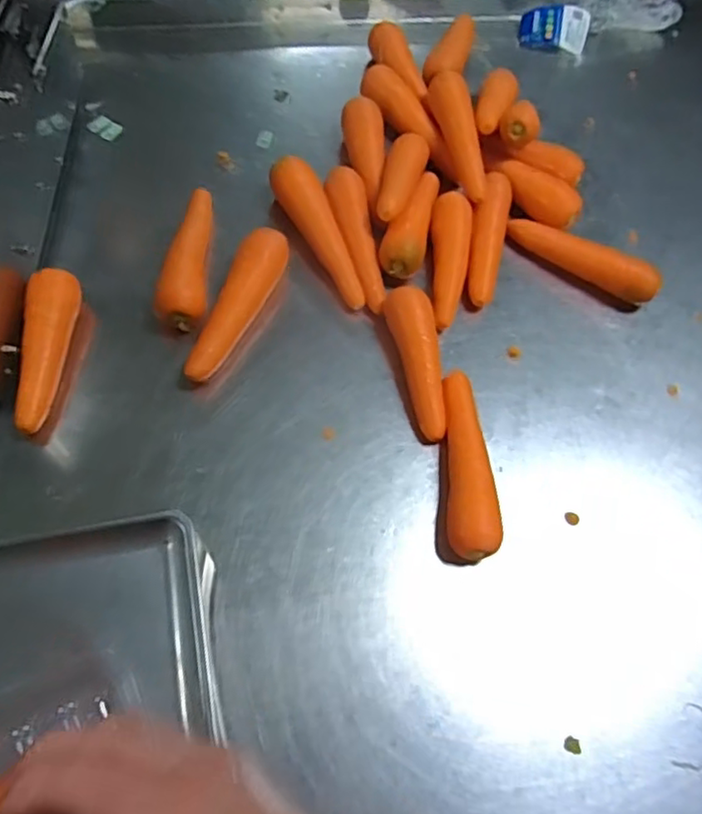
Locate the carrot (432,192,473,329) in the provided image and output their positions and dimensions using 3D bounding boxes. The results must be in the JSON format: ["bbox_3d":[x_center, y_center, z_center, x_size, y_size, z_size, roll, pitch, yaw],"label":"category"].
[{"bbox_3d":[0.106,-0.156,0.676,0.044,0.040,0.163,7,63,-3],"label":"carrot"}]

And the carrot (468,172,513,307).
[{"bbox_3d":[0.149,-0.185,0.689,0.039,0.044,0.162,15,63,1],"label":"carrot"}]

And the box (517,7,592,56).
[{"bbox_3d":[0.282,-0.526,0.871,0.091,0.018,0.063,14,96,6],"label":"box"}]

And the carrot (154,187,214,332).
[{"bbox_3d":[-0.164,-0.157,0.640,0.050,0.039,0.175,4,64,-5],"label":"carrot"}]

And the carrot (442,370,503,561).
[{"bbox_3d":[0.106,0.047,0.566,0.043,0.040,0.180,6,63,-4],"label":"carrot"}]

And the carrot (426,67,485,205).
[{"bbox_3d":[0.126,-0.317,0.720,0.037,0.037,0.186,-8,65,-10],"label":"carrot"}]

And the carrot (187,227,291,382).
[{"bbox_3d":[-0.117,-0.103,0.611,0.050,0.044,0.169,27,64,7],"label":"carrot"}]

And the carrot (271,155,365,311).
[{"bbox_3d":[-0.037,-0.184,0.662,0.048,0.042,0.189,-17,67,-14],"label":"carrot"}]

